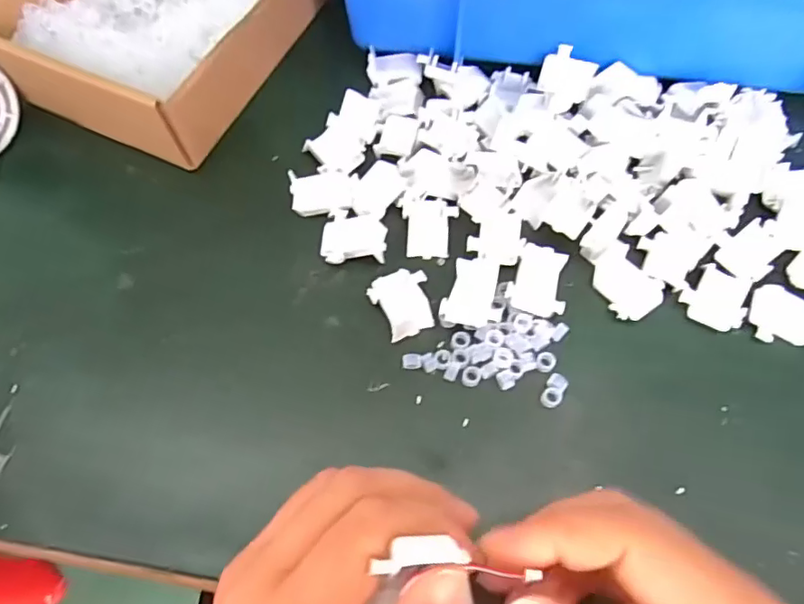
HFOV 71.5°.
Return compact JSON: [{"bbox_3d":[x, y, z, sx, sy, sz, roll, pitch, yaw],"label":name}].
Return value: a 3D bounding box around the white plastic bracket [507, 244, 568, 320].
[{"bbox_3d":[0.069,-0.012,0.281,0.028,0.009,0.037,12,71,6],"label":"white plastic bracket"}]

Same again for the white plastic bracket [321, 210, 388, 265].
[{"bbox_3d":[-0.025,-0.034,0.298,0.033,0.005,0.030,8,71,5],"label":"white plastic bracket"}]

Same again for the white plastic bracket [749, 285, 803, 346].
[{"bbox_3d":[0.192,0.007,0.273,0.035,0.009,0.028,16,71,8],"label":"white plastic bracket"}]

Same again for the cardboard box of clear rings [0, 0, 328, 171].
[{"bbox_3d":[-0.142,-0.181,0.336,0.137,0.043,0.171,28,73,11],"label":"cardboard box of clear rings"}]

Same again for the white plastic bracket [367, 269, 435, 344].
[{"bbox_3d":[0.001,0.000,0.283,0.029,0.007,0.033,-22,71,-6],"label":"white plastic bracket"}]

